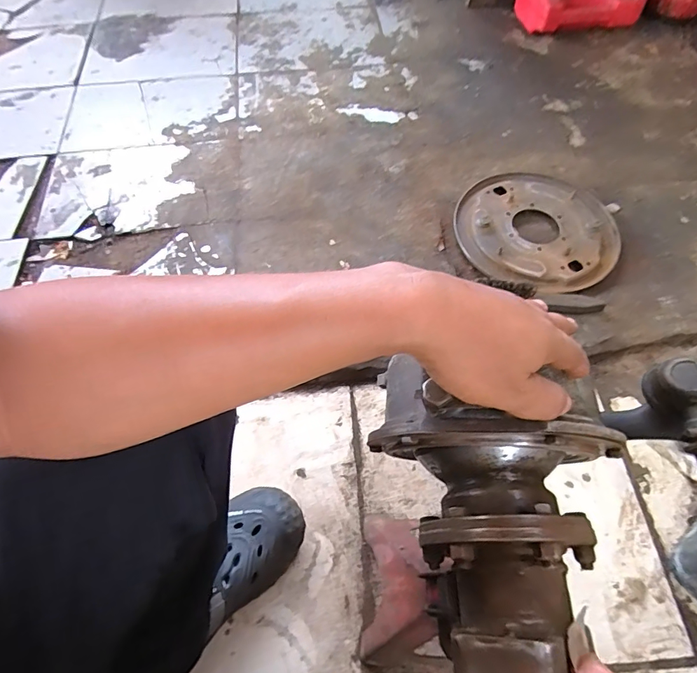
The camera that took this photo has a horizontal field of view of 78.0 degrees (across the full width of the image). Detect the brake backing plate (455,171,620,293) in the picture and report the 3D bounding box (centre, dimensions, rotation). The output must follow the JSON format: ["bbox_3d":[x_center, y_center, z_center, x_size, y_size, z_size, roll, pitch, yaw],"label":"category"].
[{"bbox_3d":[0.369,-0.216,0.851,0.296,0.019,0.293,0,61,0],"label":"brake backing plate"}]

